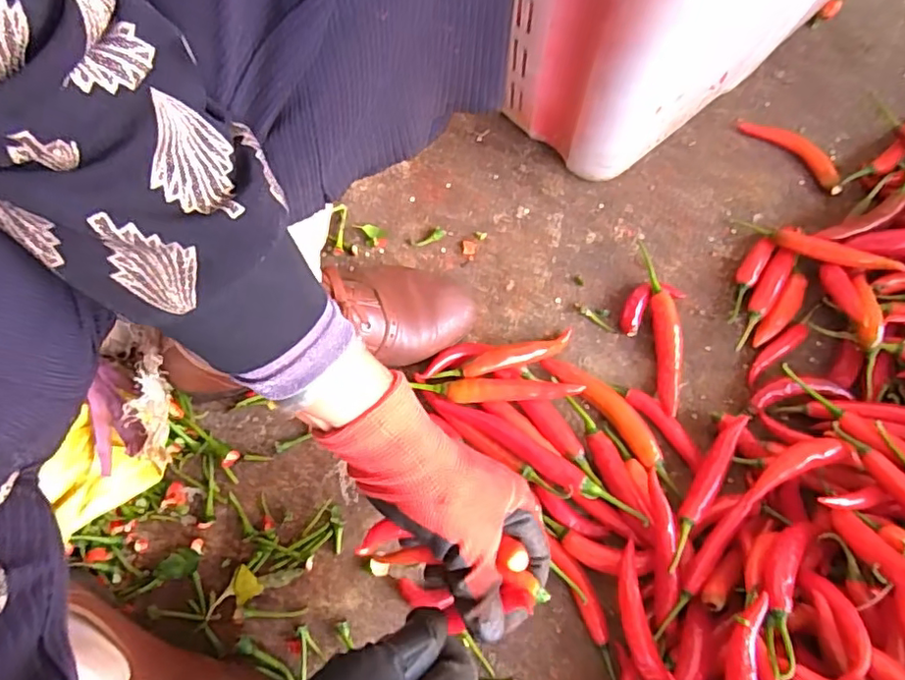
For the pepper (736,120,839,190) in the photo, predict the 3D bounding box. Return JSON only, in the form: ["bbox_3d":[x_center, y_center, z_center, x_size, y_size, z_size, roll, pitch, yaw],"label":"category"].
[{"bbox_3d":[0.329,-0.187,0.574,0.106,0.016,0.029,42,75,12],"label":"pepper"}]

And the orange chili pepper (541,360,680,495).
[{"bbox_3d":[0.133,0.061,0.480,0.030,0.017,0.137,-42,76,-14],"label":"orange chili pepper"}]

